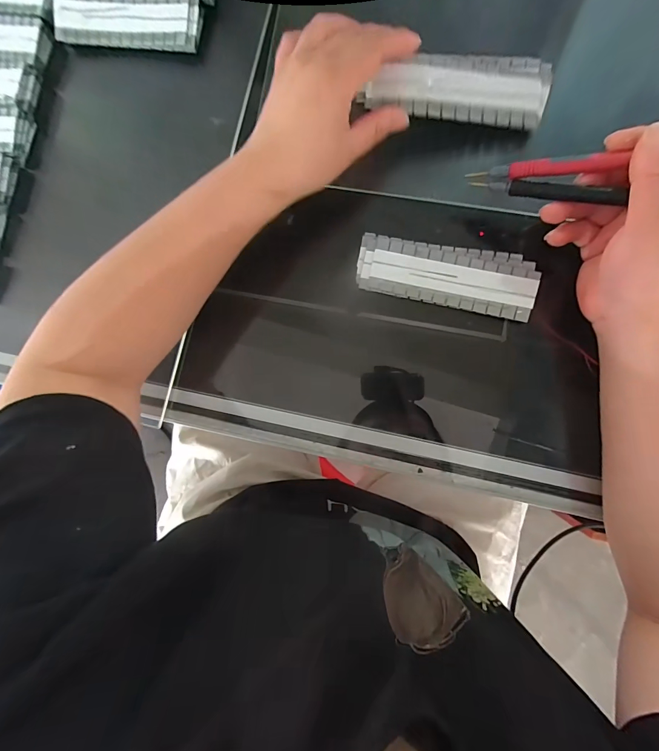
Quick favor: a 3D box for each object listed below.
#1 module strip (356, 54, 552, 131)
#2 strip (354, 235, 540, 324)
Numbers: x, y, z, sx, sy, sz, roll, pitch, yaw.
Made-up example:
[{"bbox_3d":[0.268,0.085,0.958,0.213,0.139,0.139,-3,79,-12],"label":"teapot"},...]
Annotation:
[{"bbox_3d":[0.094,-0.212,0.268,0.138,0.008,0.052,-3,88,-5],"label":"module strip"},{"bbox_3d":[0.090,-0.080,0.286,0.135,0.008,0.047,13,89,7],"label":"strip"}]

